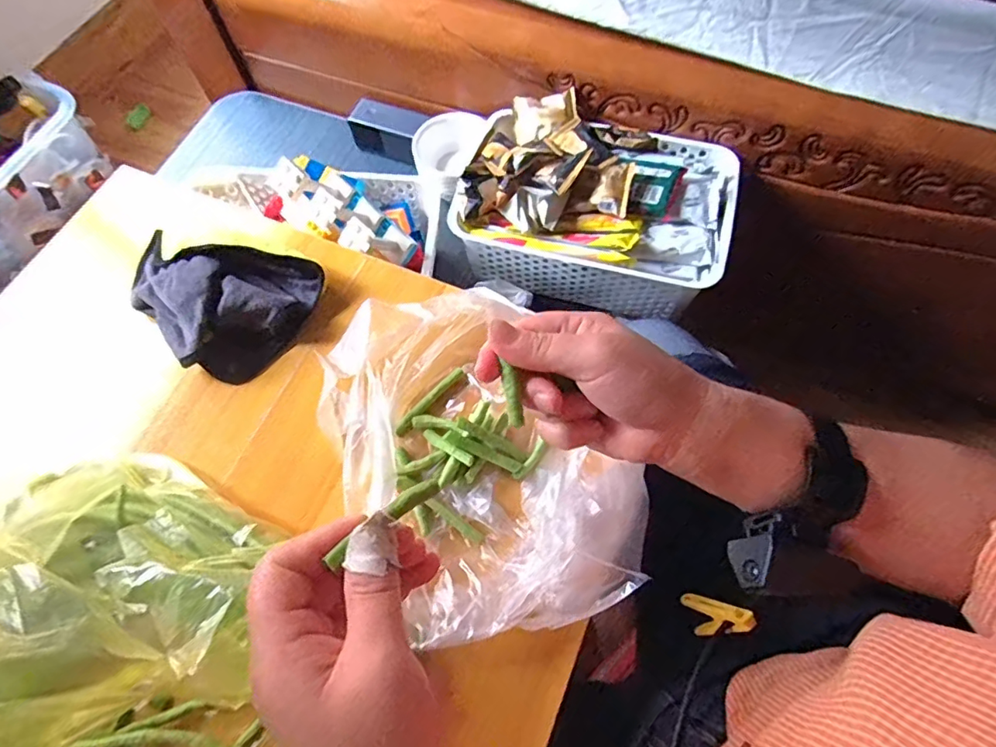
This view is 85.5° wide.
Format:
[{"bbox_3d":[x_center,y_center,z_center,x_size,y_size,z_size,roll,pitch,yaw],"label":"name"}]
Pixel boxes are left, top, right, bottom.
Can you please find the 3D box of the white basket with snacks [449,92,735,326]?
[{"bbox_3d":[0.119,-0.205,0.658,0.299,0.129,0.211,16,67,8],"label":"white basket with snacks"}]

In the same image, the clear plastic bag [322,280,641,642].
[{"bbox_3d":[-0.023,0.053,0.403,0.173,0.056,0.273,-29,68,-12],"label":"clear plastic bag"}]

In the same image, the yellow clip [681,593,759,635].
[{"bbox_3d":[0.163,0.183,0.403,0.008,0.056,0.027,34,64,-28],"label":"yellow clip"}]

